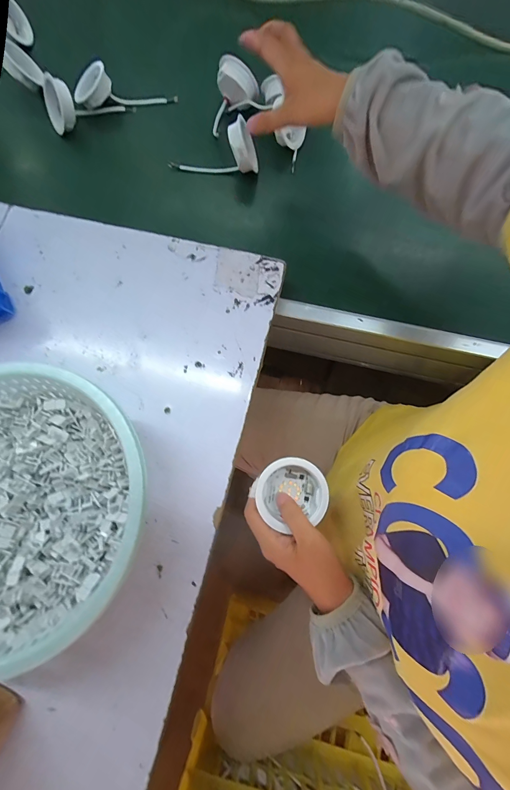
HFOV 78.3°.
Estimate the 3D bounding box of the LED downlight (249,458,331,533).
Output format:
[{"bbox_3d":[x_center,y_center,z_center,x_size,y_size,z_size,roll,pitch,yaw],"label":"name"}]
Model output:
[{"bbox_3d":[0.038,0.102,0.324,0.069,0.022,0.068,0,76,2],"label":"LED downlight"}]

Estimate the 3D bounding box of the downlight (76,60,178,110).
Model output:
[{"bbox_3d":[-0.226,-0.531,0.542,0.169,0.050,0.054,-11,76,-1],"label":"downlight"}]

